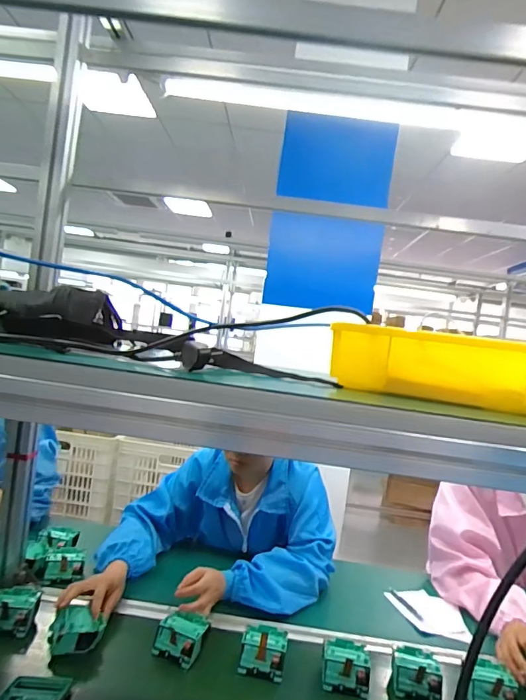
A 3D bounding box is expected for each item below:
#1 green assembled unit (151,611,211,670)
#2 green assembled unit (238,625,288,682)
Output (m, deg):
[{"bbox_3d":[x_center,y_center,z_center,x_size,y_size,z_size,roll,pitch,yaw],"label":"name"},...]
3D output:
[{"bbox_3d":[-0.142,0.489,0.768,0.079,0.045,0.071,6,1,19],"label":"green assembled unit"},{"bbox_3d":[0.002,0.506,0.762,0.075,0.045,0.076,6,1,9],"label":"green assembled unit"}]

